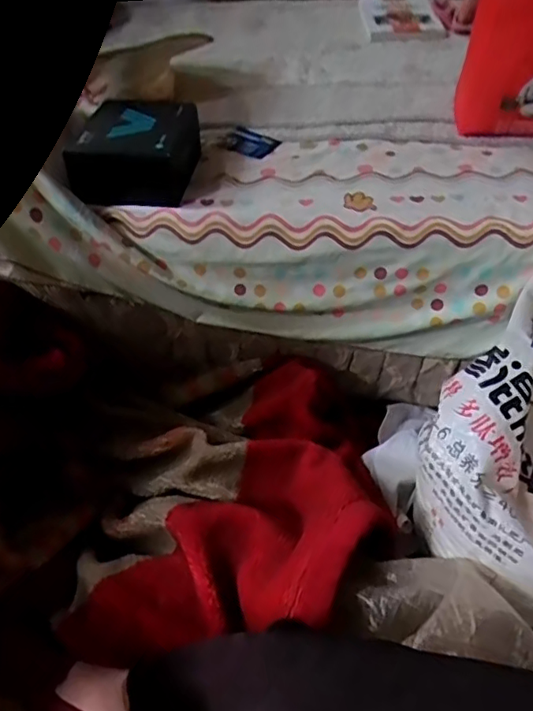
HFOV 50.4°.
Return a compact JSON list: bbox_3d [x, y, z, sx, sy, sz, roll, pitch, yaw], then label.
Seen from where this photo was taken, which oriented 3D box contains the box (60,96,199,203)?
[{"bbox_3d":[-0.196,-0.311,0.852,0.157,0.087,0.168,3,46,4],"label":"box"}]

